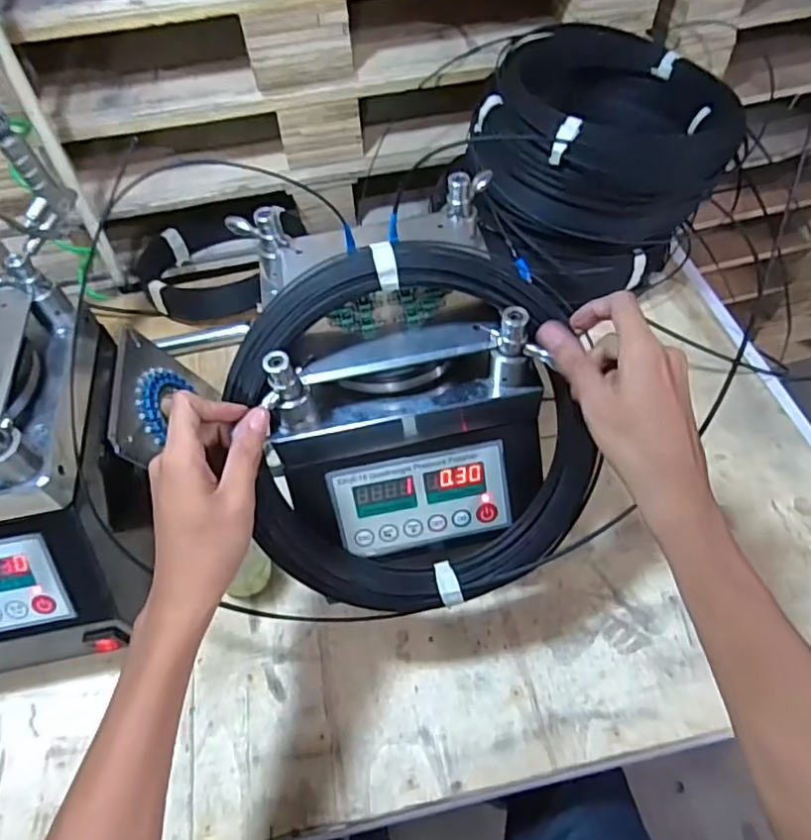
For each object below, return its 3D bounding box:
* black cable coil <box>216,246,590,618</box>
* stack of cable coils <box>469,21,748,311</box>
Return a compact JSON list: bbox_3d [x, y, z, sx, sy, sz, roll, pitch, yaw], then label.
[{"bbox_3d":[0.010,0.011,0.476,0.267,0.290,0.050,-10,16,-3],"label":"black cable coil"},{"bbox_3d":[0.248,-0.340,0.757,0.276,0.210,0.336,28,62,21],"label":"stack of cable coils"}]

